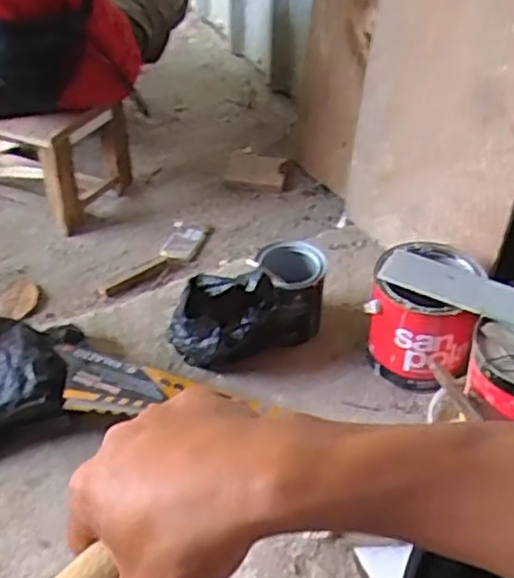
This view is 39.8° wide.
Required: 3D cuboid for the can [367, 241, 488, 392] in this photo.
[{"bbox_3d":[0.239,0.044,1.026,0.141,0.183,0.154,0,41,0],"label":"can"}]

